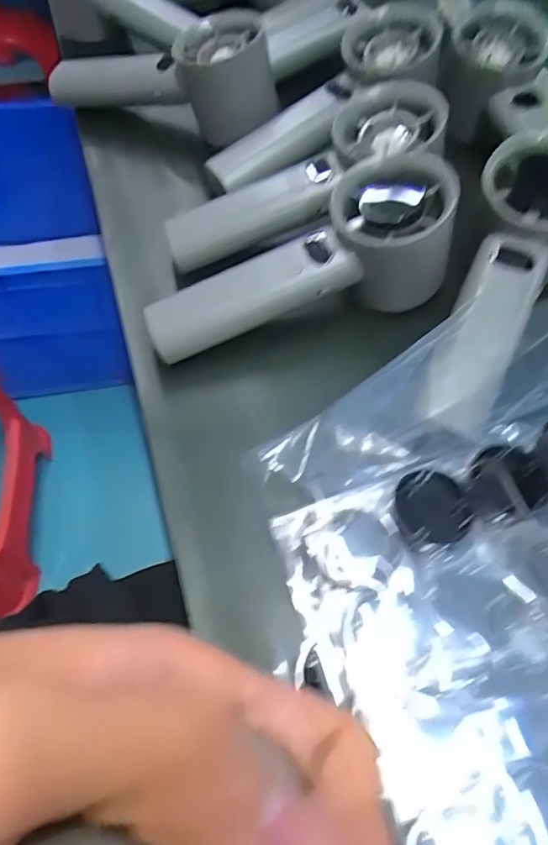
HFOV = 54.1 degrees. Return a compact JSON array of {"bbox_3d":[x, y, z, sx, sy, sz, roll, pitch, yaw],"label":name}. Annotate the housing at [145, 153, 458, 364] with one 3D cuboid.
[{"bbox_3d":[0.013,-0.074,0.274,0.162,0.049,0.061,-22,62,2],"label":"housing"}]

